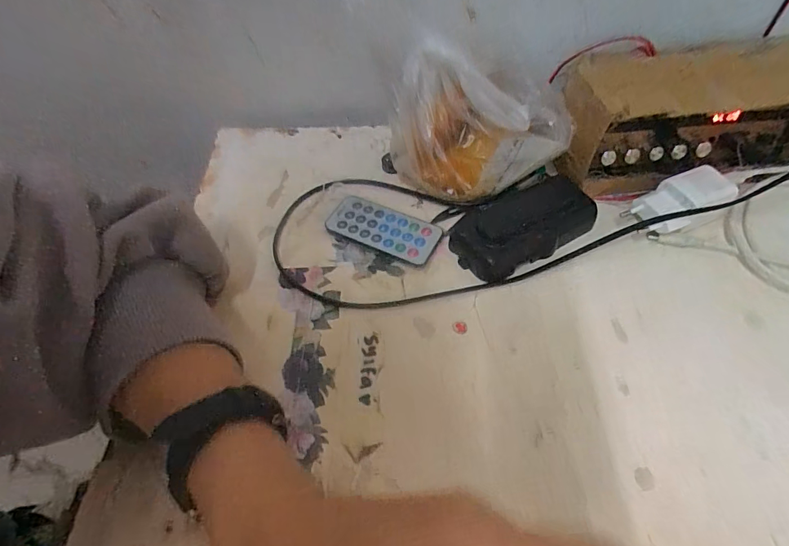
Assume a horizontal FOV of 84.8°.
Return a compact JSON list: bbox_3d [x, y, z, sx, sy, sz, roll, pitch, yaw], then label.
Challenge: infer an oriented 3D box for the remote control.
[{"bbox_3d":[-0.009,-0.032,0.322,0.084,0.007,0.038,23,59,19],"label":"remote control"}]

